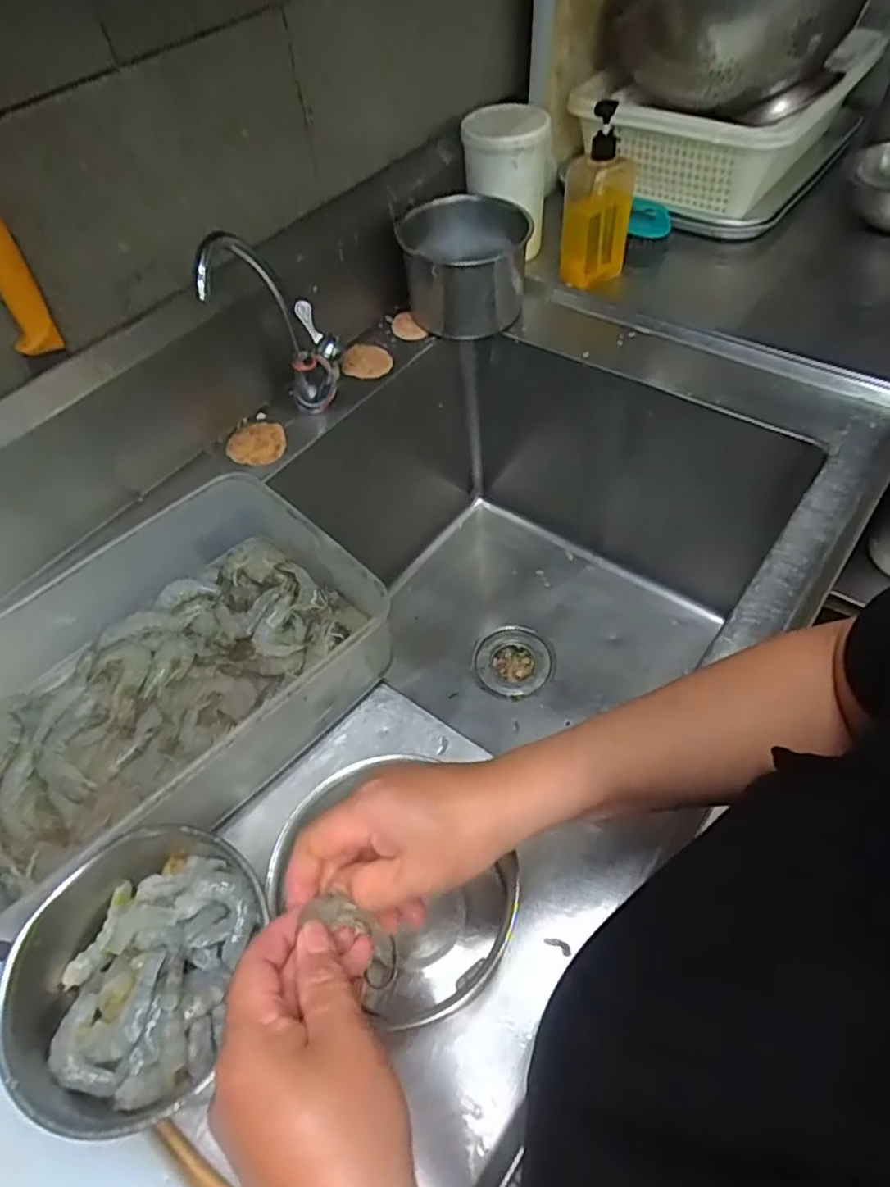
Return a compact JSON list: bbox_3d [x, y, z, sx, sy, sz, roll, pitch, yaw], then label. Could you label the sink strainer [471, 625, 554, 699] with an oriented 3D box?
[{"bbox_3d":[0.103,0.103,0.991,0.118,0.018,0.117,-3,54,4],"label":"sink strainer"}]

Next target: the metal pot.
[{"bbox_3d":[0.022,-0.443,0.892,0.169,0.111,0.174,-3,54,4],"label":"metal pot"}]

